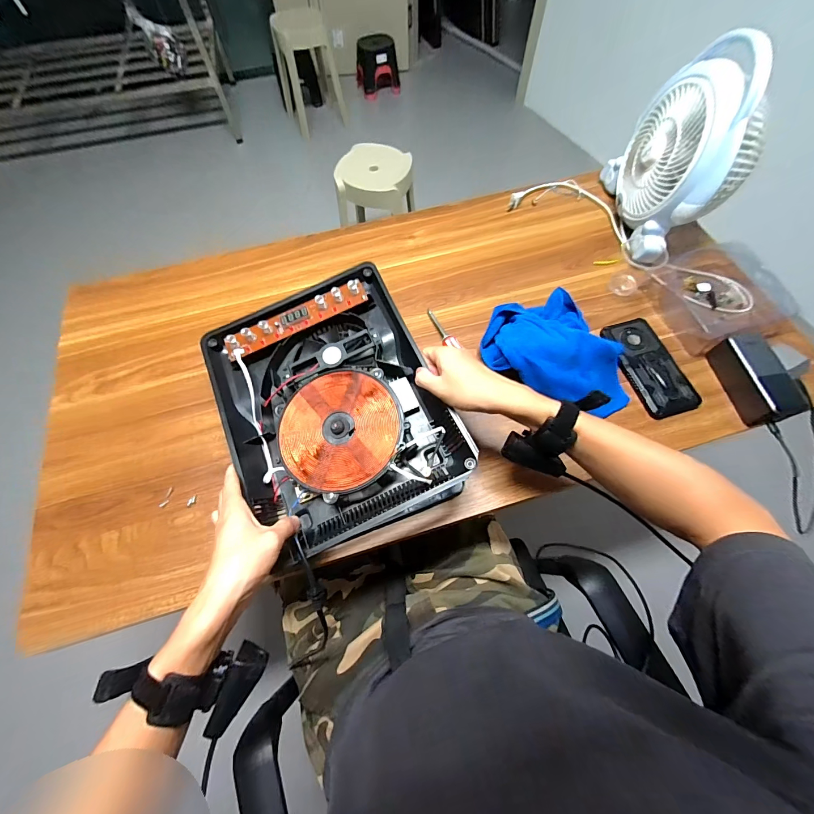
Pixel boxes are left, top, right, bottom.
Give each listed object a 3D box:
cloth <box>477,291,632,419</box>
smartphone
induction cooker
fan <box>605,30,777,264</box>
[{"bbox_3d":[0.221,-0.085,0.547,0.188,0.066,0.215,-11,65,-4],"label":"cloth"},{"bbox_3d":[0.379,-0.067,0.560,0.089,0.018,0.170,-14,66,-5],"label":"smartphone"},{"bbox_3d":[-0.103,-0.006,0.471,0.262,0.074,0.338,-23,67,-9],"label":"induction cooker"},{"bbox_3d":[0.466,-0.418,0.593,0.123,0.243,0.271,-1,65,0],"label":"fan"}]

